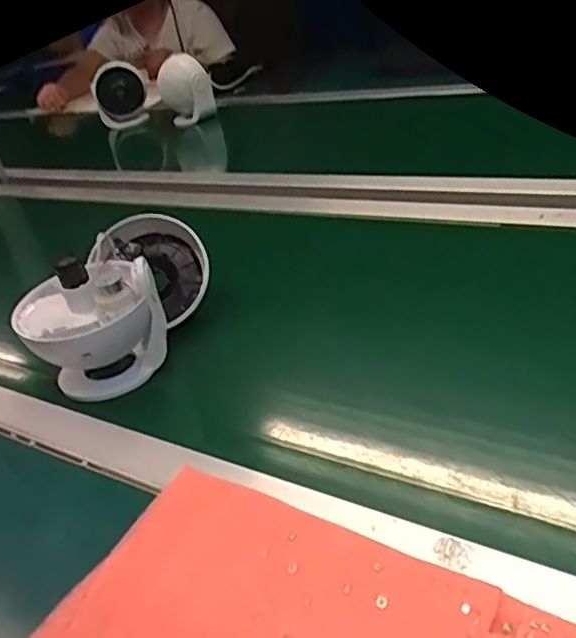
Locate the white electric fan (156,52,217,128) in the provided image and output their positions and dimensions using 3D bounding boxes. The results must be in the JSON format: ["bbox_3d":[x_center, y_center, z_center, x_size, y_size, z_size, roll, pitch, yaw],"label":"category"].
[{"bbox_3d":[-0.211,-0.465,1.328,0.117,0.134,0.113,-7,28,-10],"label":"white electric fan"}]

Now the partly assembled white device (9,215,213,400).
[{"bbox_3d":[-0.154,-0.015,0.607,0.122,0.107,0.200,7,28,16],"label":"partly assembled white device"}]

